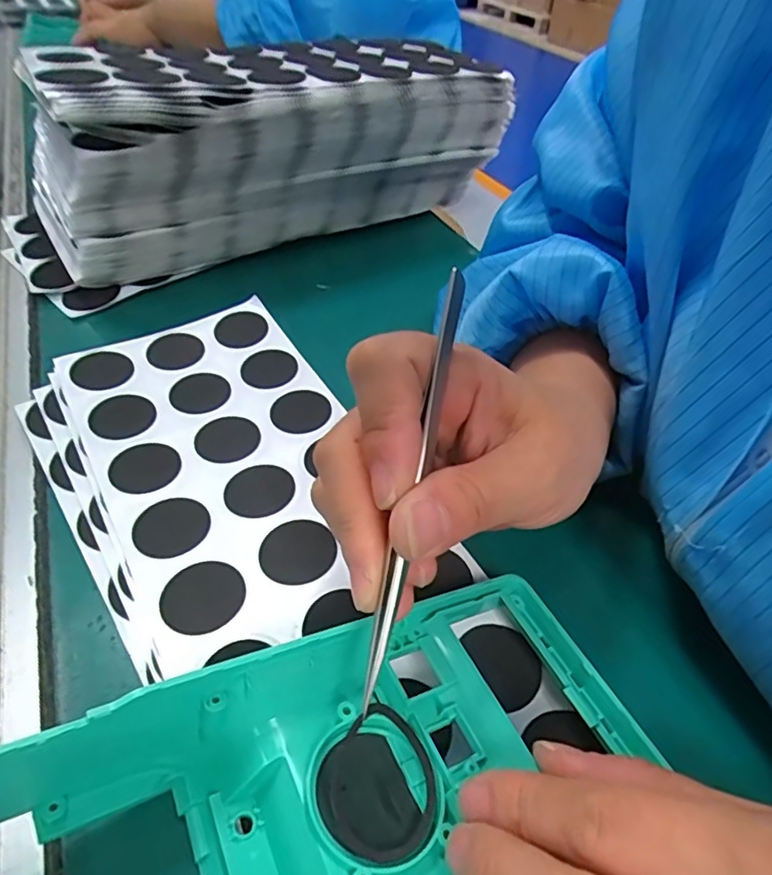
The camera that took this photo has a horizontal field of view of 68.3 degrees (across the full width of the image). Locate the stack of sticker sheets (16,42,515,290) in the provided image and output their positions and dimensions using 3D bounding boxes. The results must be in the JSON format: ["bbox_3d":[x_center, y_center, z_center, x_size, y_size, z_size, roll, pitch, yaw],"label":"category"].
[{"bbox_3d":[-0.072,-0.202,0.385,0.311,0.107,0.101,-26,52,-22],"label":"stack of sticker sheets"}]

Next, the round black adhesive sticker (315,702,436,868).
[{"bbox_3d":[-0.001,0.094,0.154,0.032,0.004,0.035,10,41,-9],"label":"round black adhesive sticker"}]

